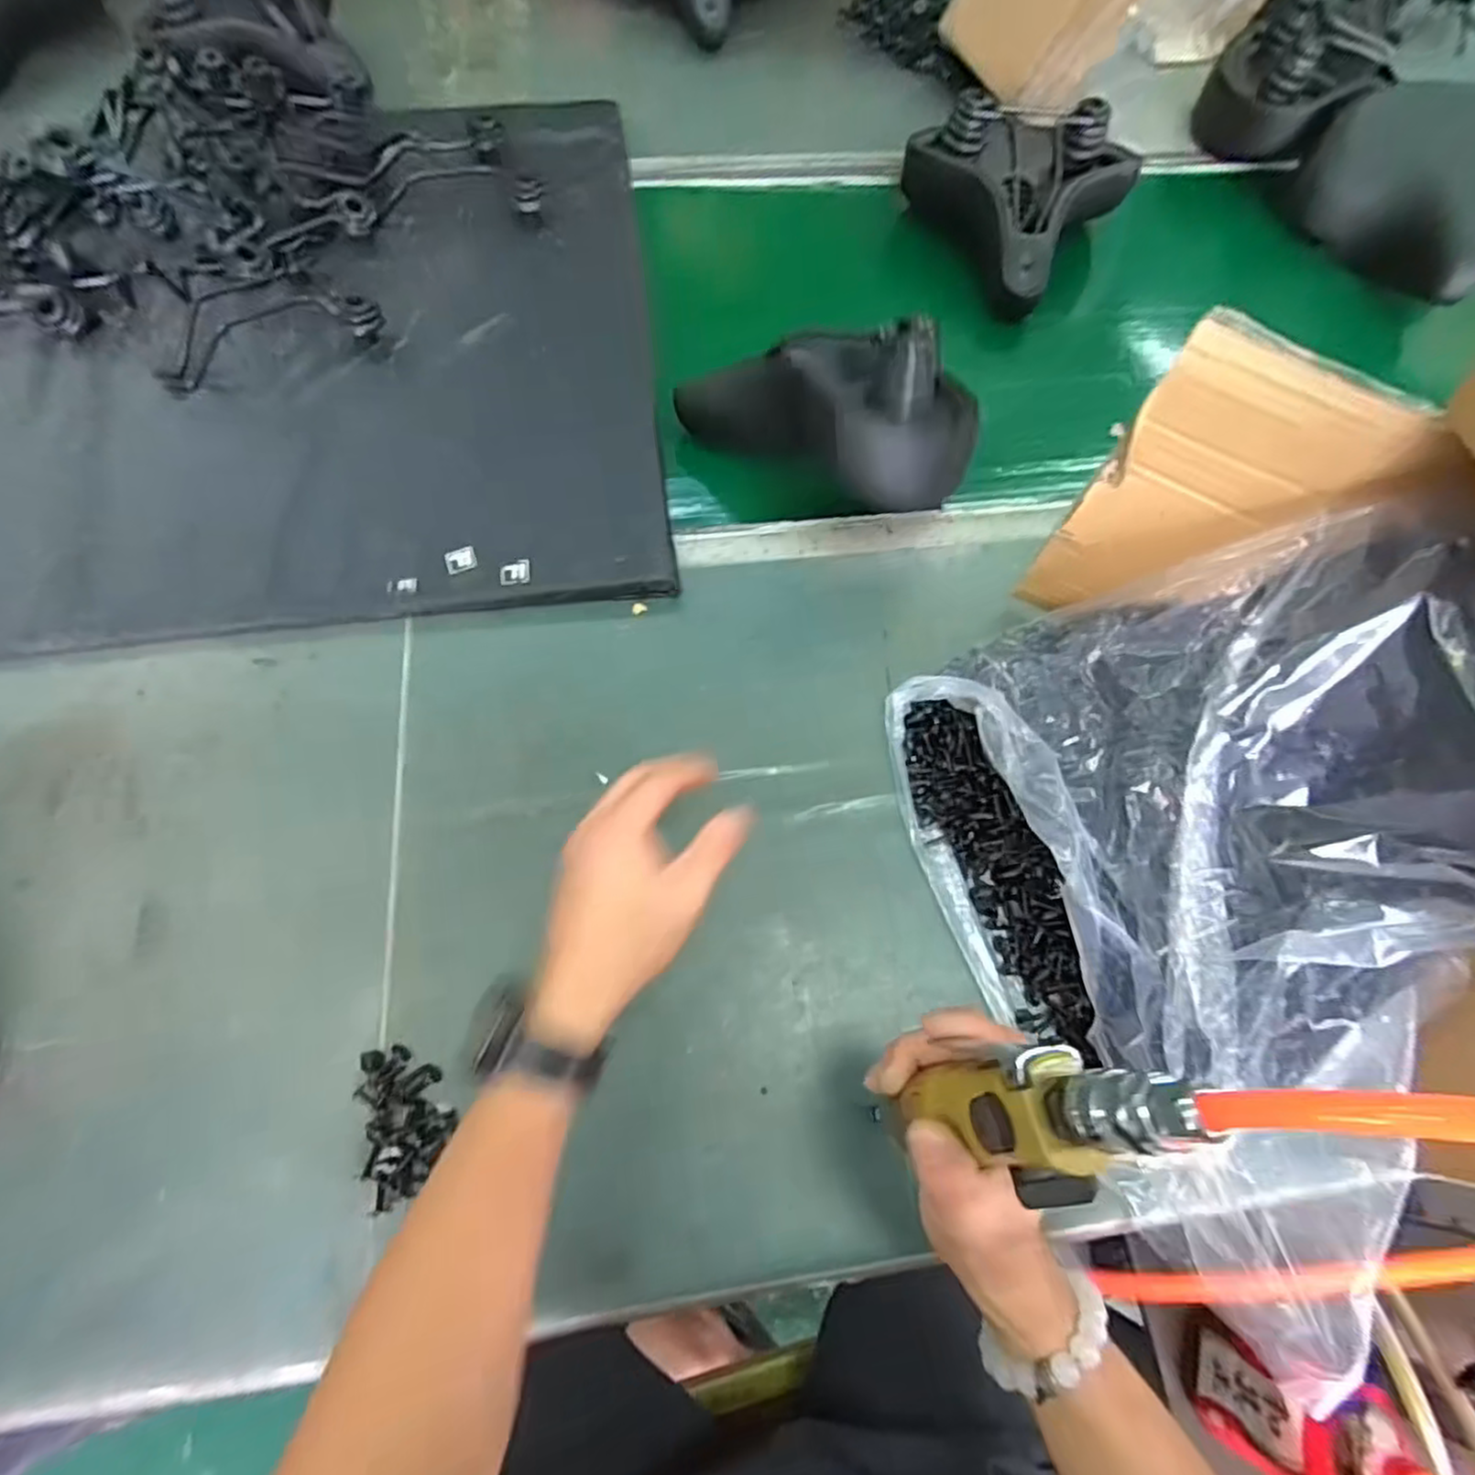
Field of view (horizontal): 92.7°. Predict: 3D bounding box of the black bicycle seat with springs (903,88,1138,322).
[{"bbox_3d":[0.324,-0.596,0.762,0.188,0.098,0.228,-23,69,-12],"label":"black bicycle seat with springs"}]

